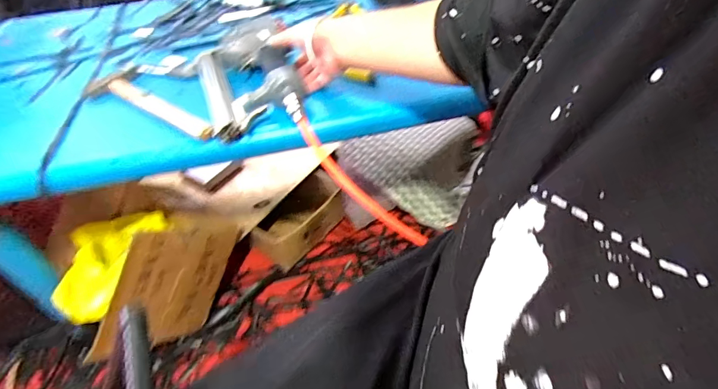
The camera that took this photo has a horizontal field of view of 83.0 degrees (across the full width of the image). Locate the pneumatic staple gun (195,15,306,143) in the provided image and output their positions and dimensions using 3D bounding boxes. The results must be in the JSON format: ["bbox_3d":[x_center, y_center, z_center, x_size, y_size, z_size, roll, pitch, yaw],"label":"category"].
[{"bbox_3d":[-0.161,-0.178,0.605,0.144,0.058,0.243,-18,47,-13],"label":"pneumatic staple gun"}]

